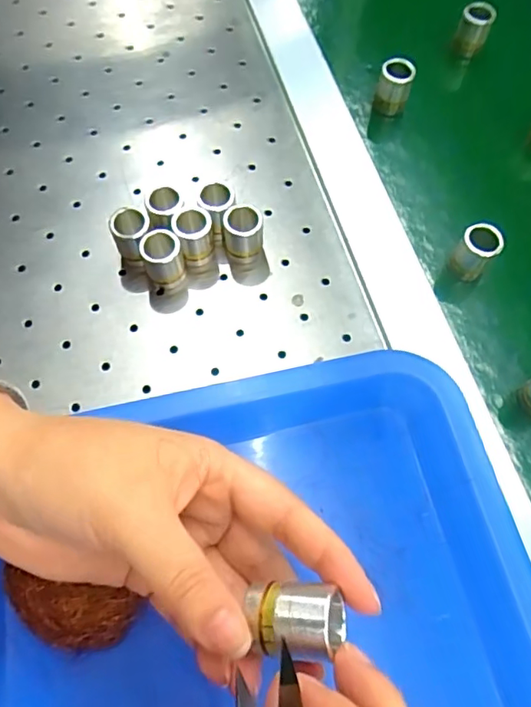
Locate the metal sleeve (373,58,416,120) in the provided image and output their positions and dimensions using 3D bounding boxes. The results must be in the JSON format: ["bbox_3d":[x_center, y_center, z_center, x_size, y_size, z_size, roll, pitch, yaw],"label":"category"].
[{"bbox_3d":[0.090,-0.187,0.384,0.022,0.035,0.018,20,68,8],"label":"metal sleeve"}]

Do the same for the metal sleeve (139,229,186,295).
[{"bbox_3d":[-0.059,-0.054,0.318,0.022,0.032,0.021,-12,67,-6],"label":"metal sleeve"}]

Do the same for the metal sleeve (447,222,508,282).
[{"bbox_3d":[0.128,-0.062,0.330,0.023,0.033,0.019,35,70,13],"label":"metal sleeve"}]

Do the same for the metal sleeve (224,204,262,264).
[{"bbox_3d":[-0.012,-0.069,0.324,0.024,0.030,0.023,-12,67,-6],"label":"metal sleeve"}]

